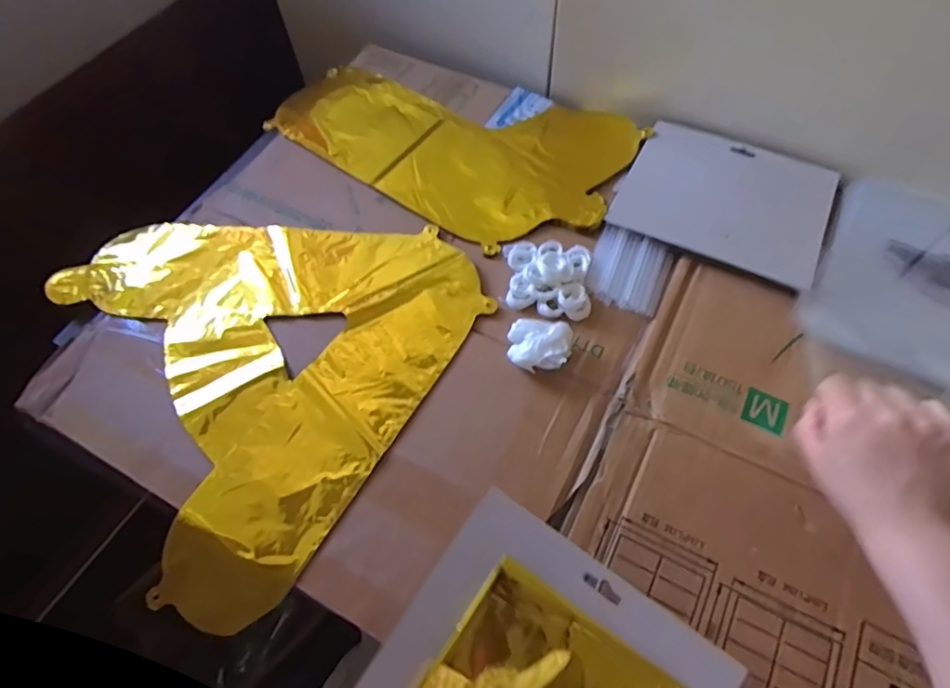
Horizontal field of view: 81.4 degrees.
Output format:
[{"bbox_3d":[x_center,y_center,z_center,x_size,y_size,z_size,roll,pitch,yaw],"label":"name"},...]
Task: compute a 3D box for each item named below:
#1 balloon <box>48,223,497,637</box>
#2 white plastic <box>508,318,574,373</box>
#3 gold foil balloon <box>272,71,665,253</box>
[{"bbox_3d":[-0.216,-0.011,0.502,0.371,0.008,0.357,32,67,17],"label":"balloon"},{"bbox_3d":[0.056,0.002,0.476,0.052,0.024,0.045,7,62,6],"label":"white plastic"},{"bbox_3d":[-0.030,-0.232,0.616,0.385,0.007,0.224,26,66,15],"label":"gold foil balloon"}]

